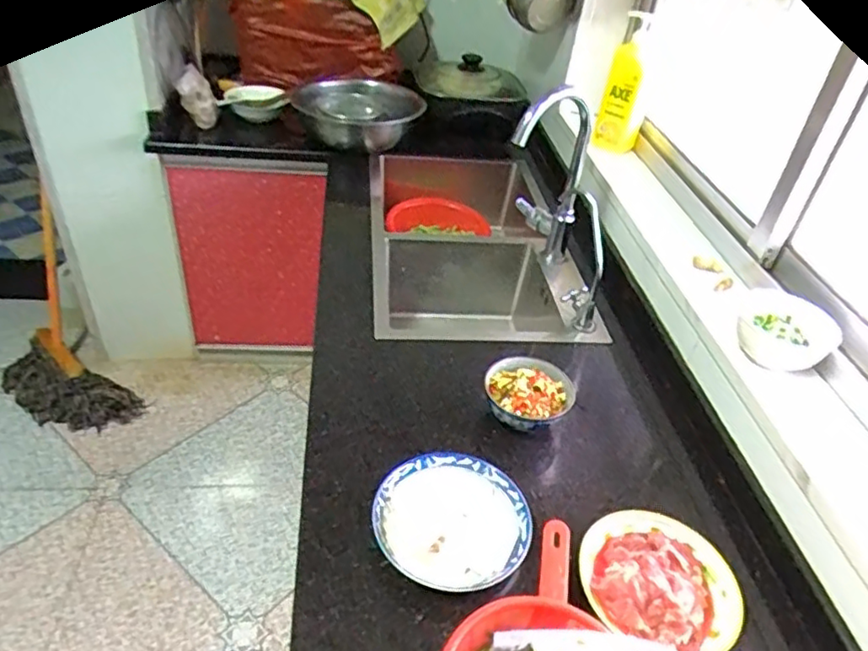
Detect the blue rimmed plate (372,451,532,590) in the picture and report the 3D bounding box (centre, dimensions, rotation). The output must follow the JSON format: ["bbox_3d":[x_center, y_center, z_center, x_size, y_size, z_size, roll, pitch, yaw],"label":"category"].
[{"bbox_3d":[0.021,0.228,0.746,0.176,0.028,0.173,4,39,-4],"label":"blue rimmed plate"}]

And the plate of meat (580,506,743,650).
[{"bbox_3d":[0.256,0.282,0.704,0.162,0.035,0.170,4,39,-4],"label":"plate of meat"}]

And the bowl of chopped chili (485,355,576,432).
[{"bbox_3d":[0.133,0.103,0.892,0.122,0.067,0.112,4,39,-4],"label":"bowl of chopped chili"}]

